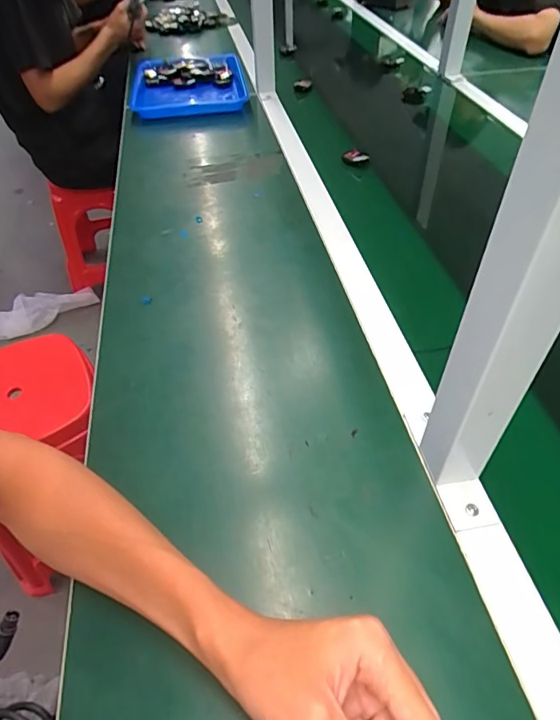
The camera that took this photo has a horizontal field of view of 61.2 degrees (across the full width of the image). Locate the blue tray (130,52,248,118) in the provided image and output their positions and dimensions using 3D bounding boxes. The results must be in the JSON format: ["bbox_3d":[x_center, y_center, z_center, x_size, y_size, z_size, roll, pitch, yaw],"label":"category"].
[{"bbox_3d":[-0.201,-0.607,1.045,0.249,0.044,0.291,-11,47,-8],"label":"blue tray"}]

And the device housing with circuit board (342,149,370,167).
[{"bbox_3d":[0.132,-0.350,0.817,0.047,0.027,0.015,-9,47,-6],"label":"device housing with circuit board"}]

